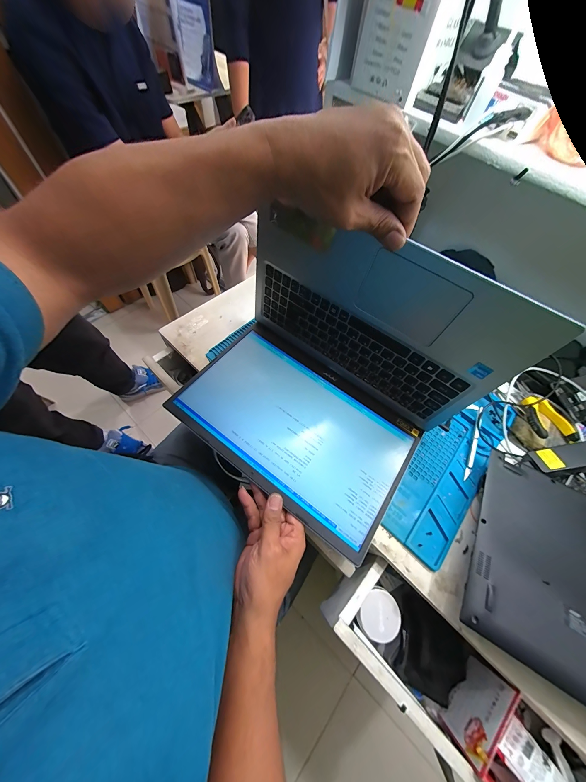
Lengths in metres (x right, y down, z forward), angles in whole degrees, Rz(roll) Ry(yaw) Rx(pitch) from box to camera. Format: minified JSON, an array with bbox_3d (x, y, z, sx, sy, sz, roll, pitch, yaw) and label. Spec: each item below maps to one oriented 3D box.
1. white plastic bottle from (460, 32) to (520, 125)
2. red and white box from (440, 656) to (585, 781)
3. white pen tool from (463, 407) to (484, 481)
[{"bbox_3d":[0.242,-0.379,0.313,0.020,0.064,0.019,37,65,13],"label":"white plastic bottle"},{"bbox_3d":[0.284,0.435,0.276,0.179,0.094,0.092,42,66,15],"label":"red and white box"},{"bbox_3d":[0.296,0.083,0.412,0.009,0.010,0.130,27,63,8],"label":"white pen tool"}]

